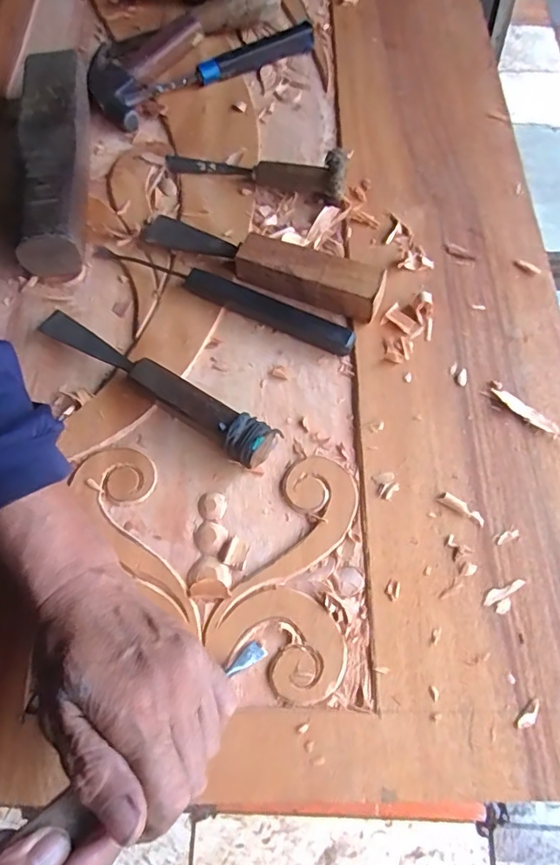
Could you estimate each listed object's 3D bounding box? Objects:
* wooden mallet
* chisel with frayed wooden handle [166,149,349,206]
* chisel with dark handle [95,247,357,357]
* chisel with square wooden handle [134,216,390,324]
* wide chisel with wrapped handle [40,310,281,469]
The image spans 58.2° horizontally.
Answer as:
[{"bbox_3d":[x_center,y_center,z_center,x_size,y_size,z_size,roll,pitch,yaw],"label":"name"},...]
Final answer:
[{"bbox_3d":[-0.215,-0.263,0.480,0.058,0.048,0.260,-7,68,-4],"label":"wooden mallet"},{"bbox_3d":[-0.024,-0.258,0.486,0.177,0.043,0.028,15,68,5],"label":"chisel with frayed wooden handle"},{"bbox_3d":[-0.052,-0.122,0.442,0.248,0.016,0.018,24,69,9],"label":"chisel with dark handle"},{"bbox_3d":[-0.018,-0.152,0.439,0.221,0.035,0.033,22,69,8],"label":"chisel with square wooden handle"},{"bbox_3d":[-0.102,-0.044,0.399,0.220,0.034,0.033,34,71,12],"label":"wide chisel with wrapped handle"}]

